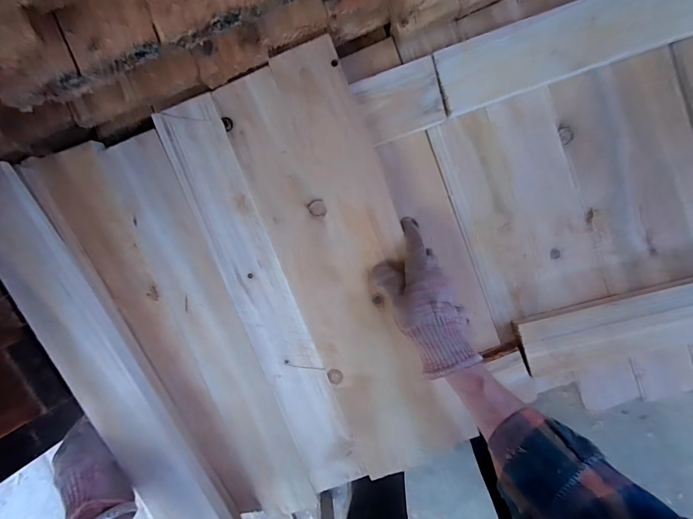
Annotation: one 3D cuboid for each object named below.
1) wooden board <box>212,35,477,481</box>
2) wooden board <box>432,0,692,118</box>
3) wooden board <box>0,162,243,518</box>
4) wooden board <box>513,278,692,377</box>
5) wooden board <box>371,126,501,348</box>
[{"bbox_3d":[0.004,0.017,0.392,0.147,0.014,0.487,-18,96,0],"label":"wooden board"},{"bbox_3d":[0.345,-0.278,0.375,0.498,0.013,0.074,-20,97,1],"label":"wooden board"},{"bbox_3d":[-0.265,0.148,0.388,0.075,0.028,0.512,-27,98,1],"label":"wooden board"},{"bbox_3d":[0.464,0.055,0.409,0.502,0.027,0.083,-15,101,5],"label":"wooden board"},{"bbox_3d":[0.118,-0.017,0.418,0.063,0.015,0.274,-22,97,1],"label":"wooden board"}]

